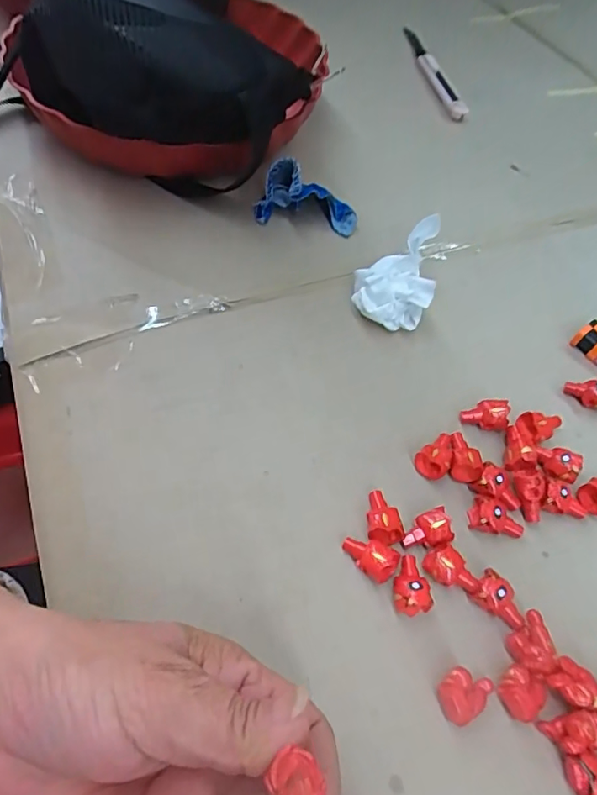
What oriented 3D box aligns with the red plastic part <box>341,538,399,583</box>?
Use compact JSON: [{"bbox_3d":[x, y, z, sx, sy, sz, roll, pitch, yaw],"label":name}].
[{"bbox_3d":[0.033,0.074,0.248,0.026,0.013,0.015,27,62,15],"label":"red plastic part"}]

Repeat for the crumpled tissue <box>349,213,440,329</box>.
[{"bbox_3d":[0.060,-0.078,0.331,0.046,0.031,0.069,8,59,4],"label":"crumpled tissue"}]

